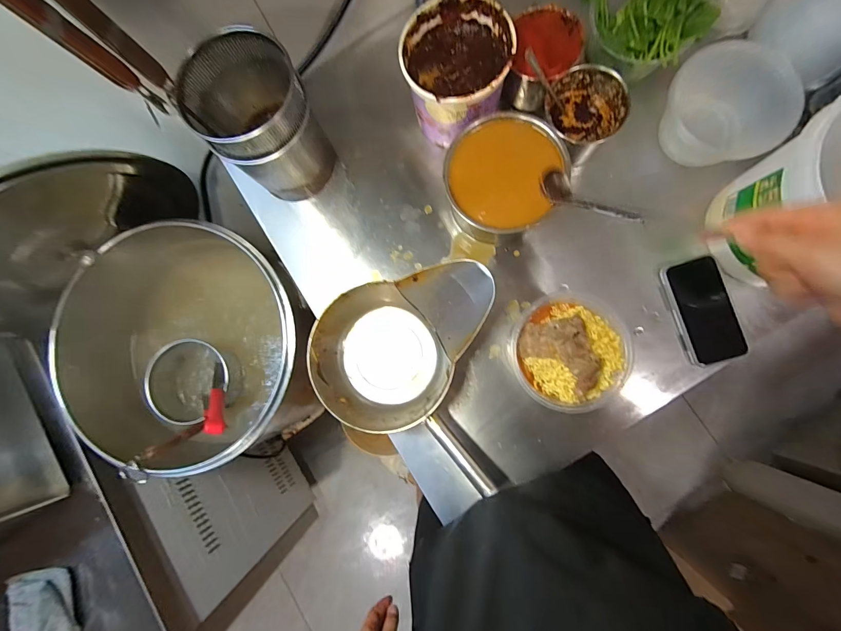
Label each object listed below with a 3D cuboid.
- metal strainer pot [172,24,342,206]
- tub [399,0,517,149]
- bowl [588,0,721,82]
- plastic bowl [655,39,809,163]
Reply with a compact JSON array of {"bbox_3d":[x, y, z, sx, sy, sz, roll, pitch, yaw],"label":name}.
[{"bbox_3d":[-0.227,-0.279,0.548,0.142,0.196,0.133,-1,84,5],"label":"metal strainer pot"},{"bbox_3d":[0.055,-0.358,0.553,0.148,0.144,0.151,-8,84,5],"label":"tub"},{"bbox_3d":[0.339,-0.470,0.545,0.178,0.109,0.208,-31,82,2],"label":"bowl"},{"bbox_3d":[0.457,-0.311,0.542,0.165,0.078,0.157,-1,84,5],"label":"plastic bowl"}]

